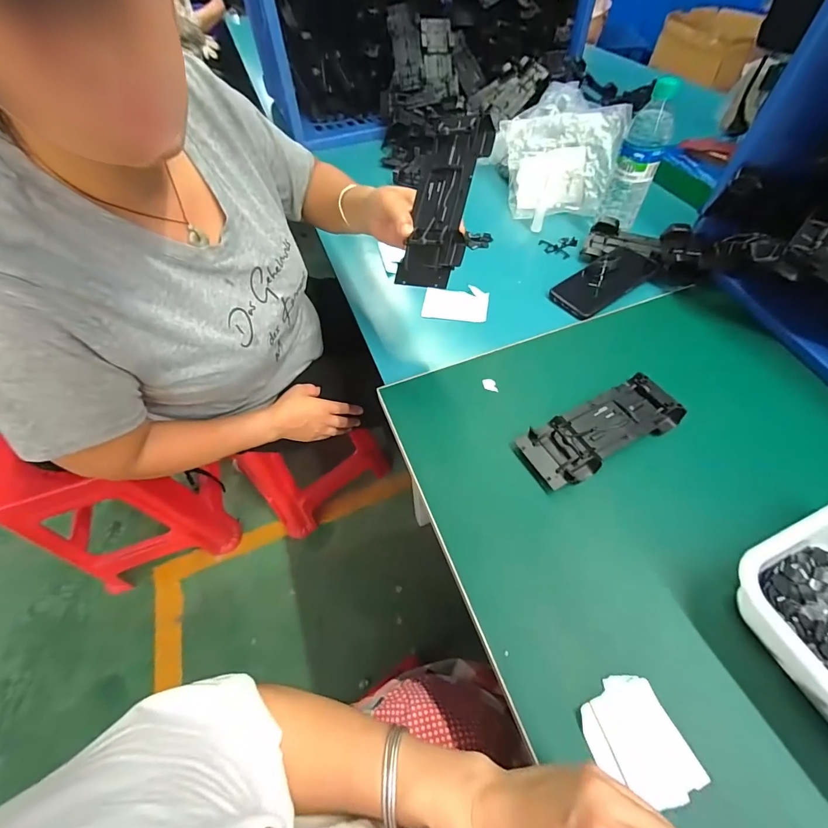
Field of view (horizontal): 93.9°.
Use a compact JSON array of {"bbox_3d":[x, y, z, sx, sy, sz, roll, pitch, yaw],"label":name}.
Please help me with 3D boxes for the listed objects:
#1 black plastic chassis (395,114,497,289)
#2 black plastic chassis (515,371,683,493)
[{"bbox_3d":[0.033,-0.243,0.443,0.070,0.031,0.192,15,92,12],"label":"black plastic chassis"},{"bbox_3d":[0.217,0.019,0.451,0.194,0.029,0.073,-24,58,-13],"label":"black plastic chassis"}]

